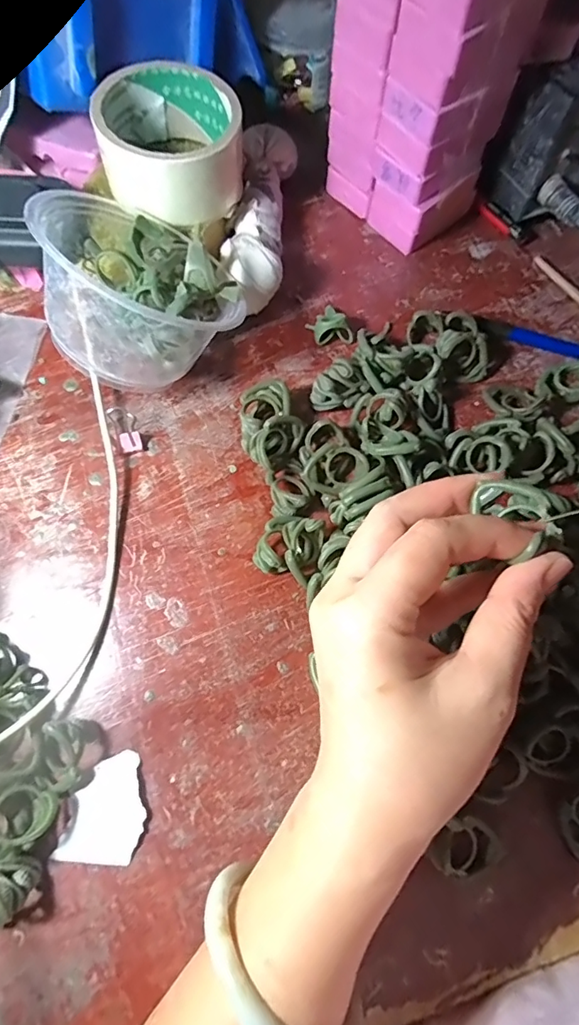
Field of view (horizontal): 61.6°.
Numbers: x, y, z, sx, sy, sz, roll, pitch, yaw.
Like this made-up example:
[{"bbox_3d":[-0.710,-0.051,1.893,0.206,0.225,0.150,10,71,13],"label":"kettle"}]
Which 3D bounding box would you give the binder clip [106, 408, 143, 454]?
[{"bbox_3d":[-0.102,-0.053,0.302,0.013,0.015,0.031,-22,72,-9],"label":"binder clip"}]

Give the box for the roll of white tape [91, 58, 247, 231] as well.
[{"bbox_3d":[-0.072,-0.227,0.307,0.085,0.050,0.090,1,71,-2],"label":"roll of white tape"}]

